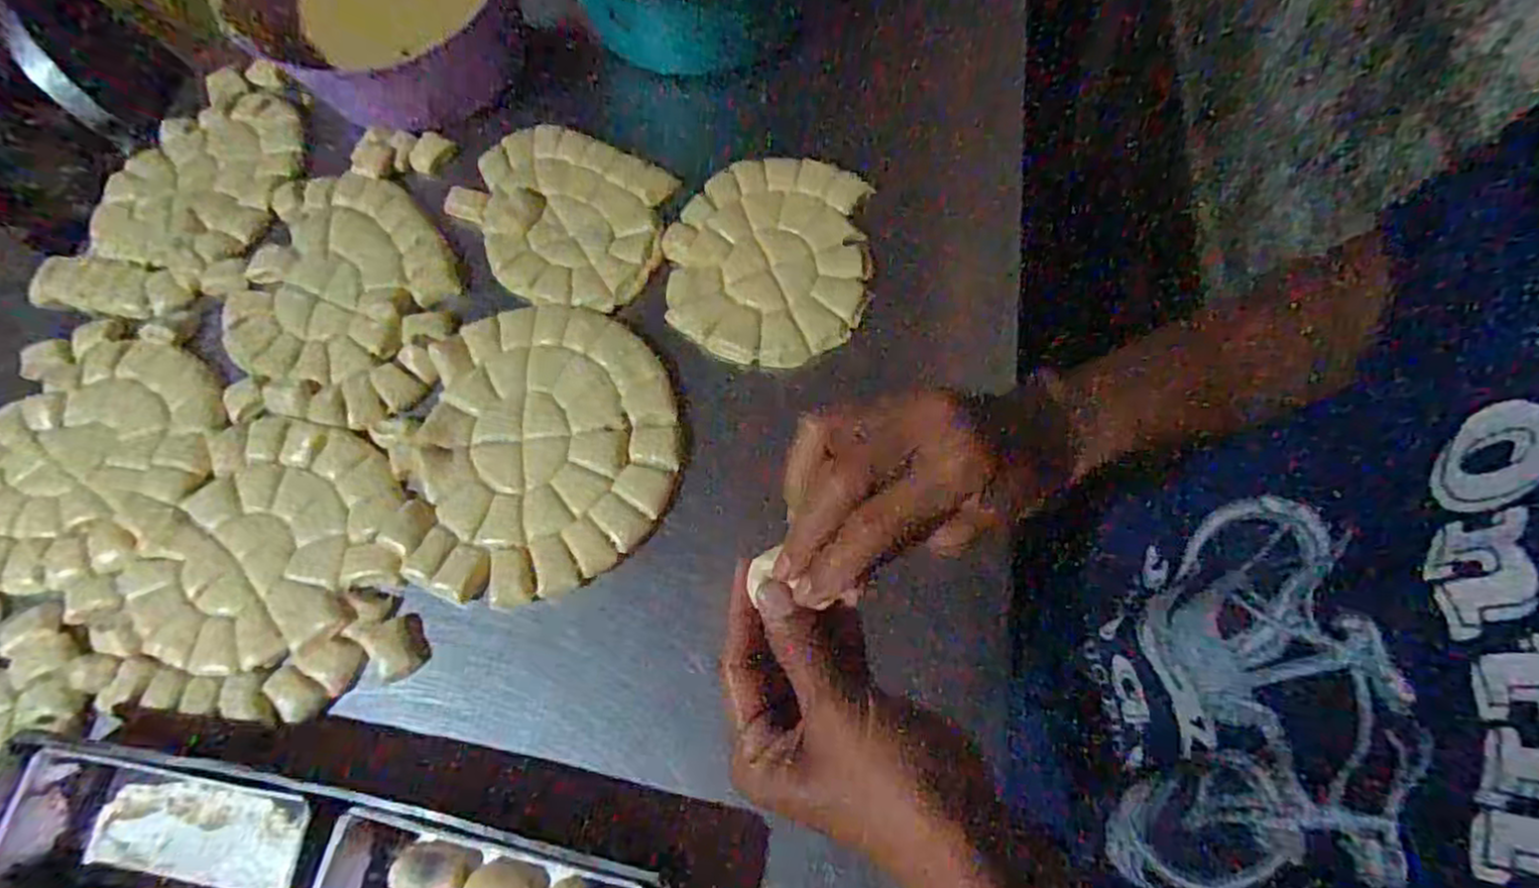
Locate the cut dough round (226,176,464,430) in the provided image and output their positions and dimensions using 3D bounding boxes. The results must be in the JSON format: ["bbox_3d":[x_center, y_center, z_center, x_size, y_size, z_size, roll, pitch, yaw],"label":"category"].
[{"bbox_3d":[-0.400,-0.142,0.673,0.210,0.011,0.235,20,71,10],"label":"cut dough round"}]

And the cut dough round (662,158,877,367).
[{"bbox_3d":[-0.002,-0.167,0.642,0.173,0.017,0.204,-1,68,2],"label":"cut dough round"}]

